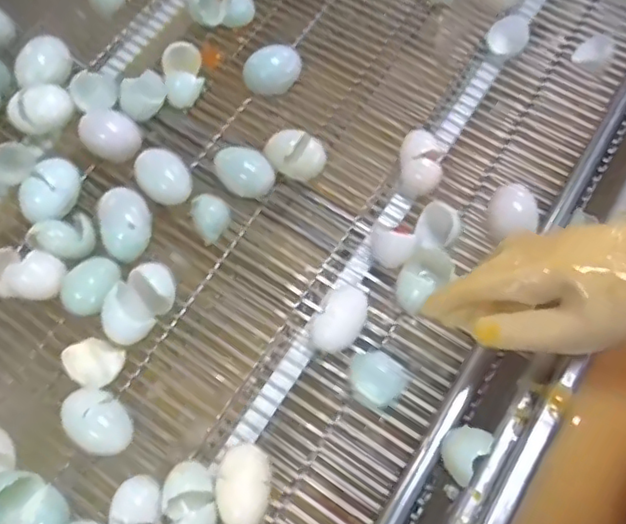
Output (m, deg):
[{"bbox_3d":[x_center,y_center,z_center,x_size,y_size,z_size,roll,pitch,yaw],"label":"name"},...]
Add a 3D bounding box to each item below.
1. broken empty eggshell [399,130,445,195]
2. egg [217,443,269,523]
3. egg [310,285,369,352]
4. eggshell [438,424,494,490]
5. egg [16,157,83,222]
[{"bbox_3d":[0.104,-0.096,0.573,0.044,0.042,0.061,11,68,5],"label":"broken empty eggshell"},{"bbox_3d":[-0.053,0.174,0.463,0.038,0.034,0.062,-1,67,0],"label":"egg"},{"bbox_3d":[0.024,0.051,0.509,0.036,0.036,0.060,27,70,11],"label":"egg"},{"bbox_3d":[0.112,0.144,0.454,0.030,0.042,0.041,36,72,14],"label":"eggshell"},{"bbox_3d":[-0.238,-0.062,0.551,0.044,0.041,0.065,29,71,12],"label":"egg"}]

